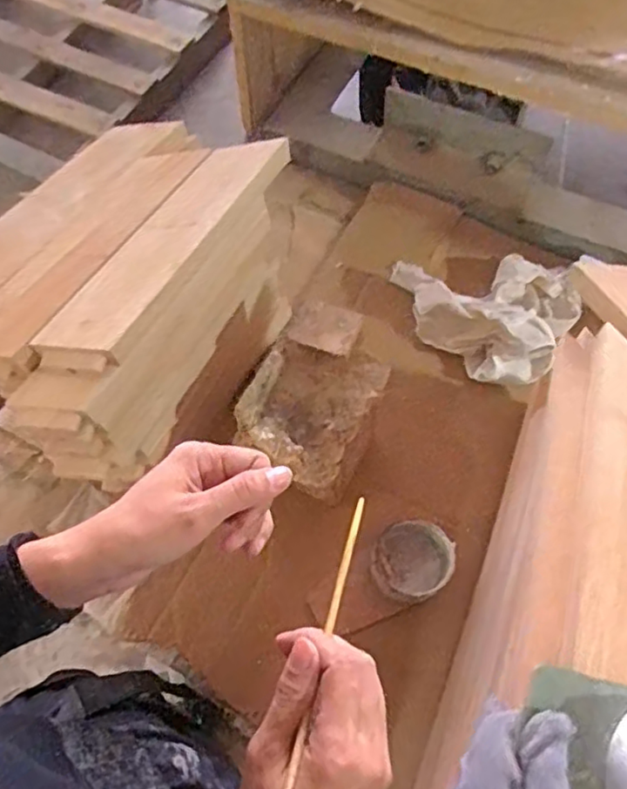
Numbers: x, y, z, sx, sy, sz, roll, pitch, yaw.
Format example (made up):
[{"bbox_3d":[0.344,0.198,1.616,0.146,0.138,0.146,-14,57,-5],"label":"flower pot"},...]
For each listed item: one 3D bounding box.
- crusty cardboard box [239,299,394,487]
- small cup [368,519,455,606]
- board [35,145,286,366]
[{"bbox_3d":[0.000,-0.006,0.611,0.122,0.056,0.166,27,69,13],"label":"crusty cardboard box"},{"bbox_3d":[0.107,0.182,0.667,0.085,0.040,0.081,0,65,1],"label":"small cup"},{"bbox_3d":[-0.127,-0.132,0.543,0.058,0.034,0.281,32,70,15],"label":"board"}]

